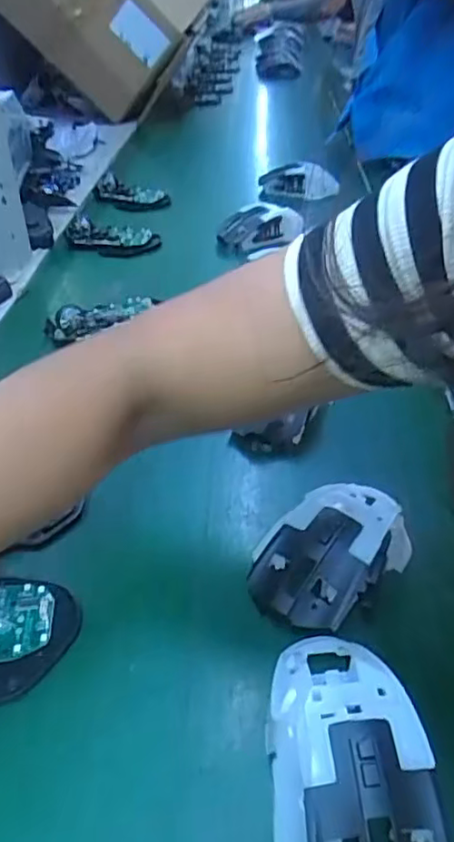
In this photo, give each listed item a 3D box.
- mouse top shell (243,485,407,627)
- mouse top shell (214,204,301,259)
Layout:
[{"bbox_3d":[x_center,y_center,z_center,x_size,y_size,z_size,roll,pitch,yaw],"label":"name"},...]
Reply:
[{"bbox_3d":[0.061,0.072,0.354,0.070,0.040,0.114,27,47,34],"label":"mouse top shell"},{"bbox_3d":[0.034,-0.224,0.724,0.097,0.047,0.043,-21,41,-22],"label":"mouse top shell"}]

